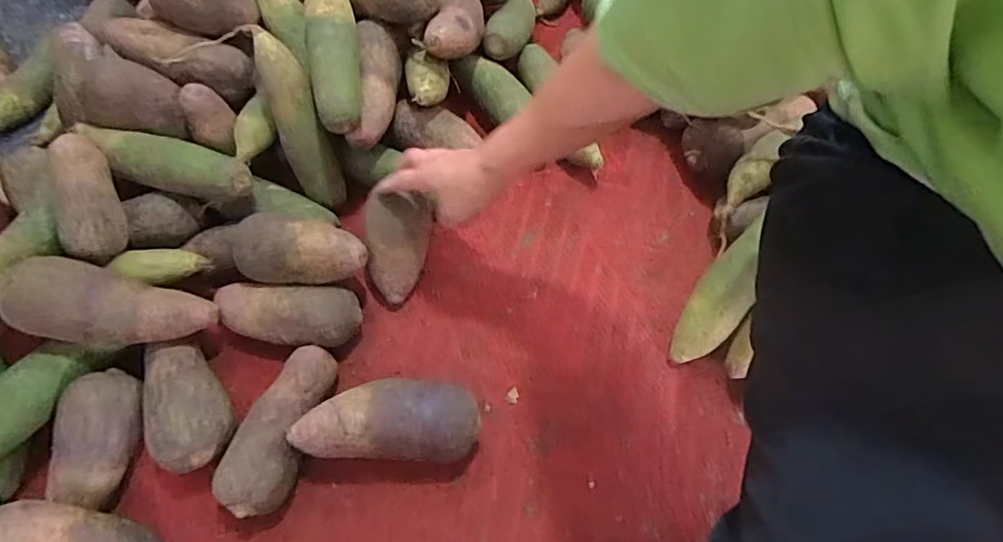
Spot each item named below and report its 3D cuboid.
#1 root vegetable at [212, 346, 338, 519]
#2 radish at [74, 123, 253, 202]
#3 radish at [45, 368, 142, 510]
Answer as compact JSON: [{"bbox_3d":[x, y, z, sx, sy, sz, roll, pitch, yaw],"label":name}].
[{"bbox_3d":[-0.214,0.156,0.541,0.065,0.067,0.165,18,66,6],"label":"root vegetable"},{"bbox_3d":[-0.368,-0.117,0.606,0.208,0.057,0.059,19,66,7],"label":"radish"},{"bbox_3d":[-0.383,0.154,0.514,0.060,0.052,0.123,5,65,0],"label":"radish"}]

